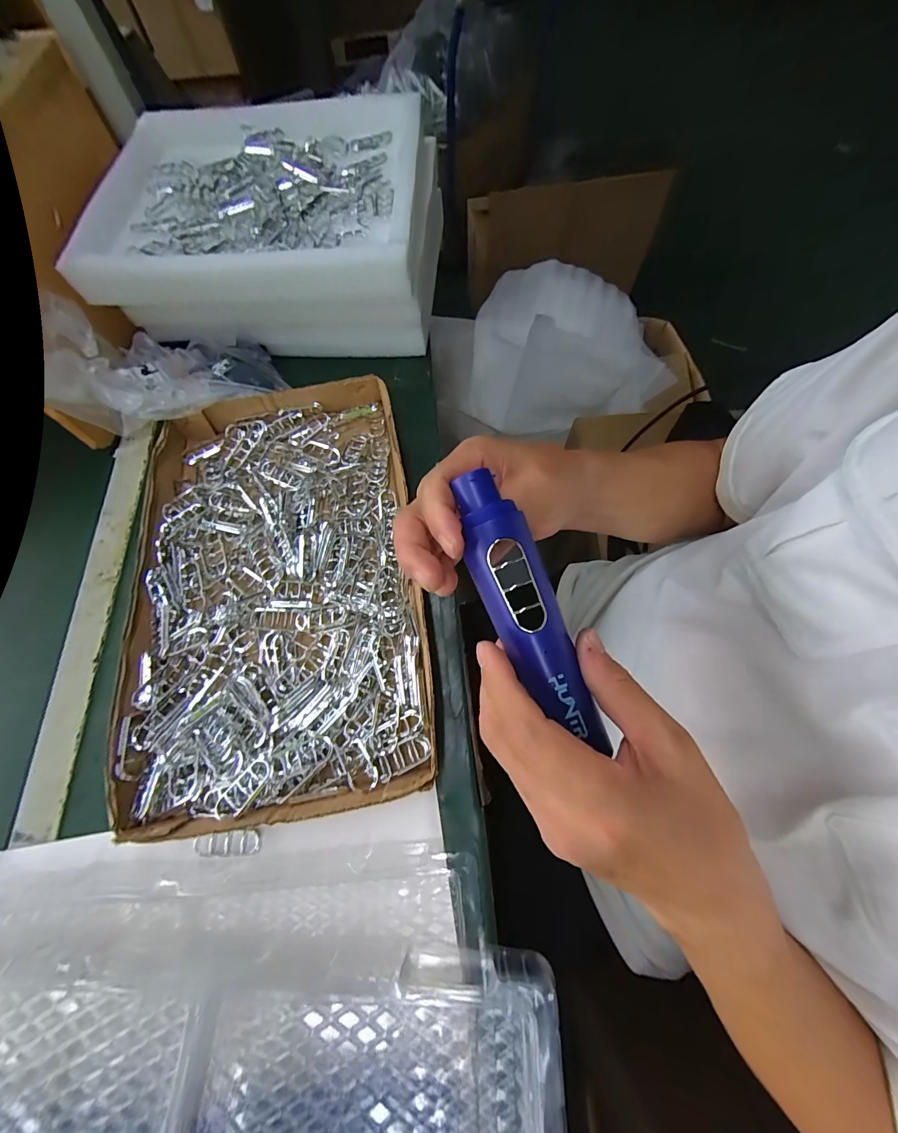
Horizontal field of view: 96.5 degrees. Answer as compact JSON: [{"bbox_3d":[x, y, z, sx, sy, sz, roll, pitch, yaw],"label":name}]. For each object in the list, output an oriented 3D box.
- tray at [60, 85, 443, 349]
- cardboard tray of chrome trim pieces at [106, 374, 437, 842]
[{"bbox_3d":[-0.209,-0.417,0.508,0.365,0.134,0.310,0,67,2],"label":"tray"},{"bbox_3d":[-0.167,0.001,0.392,0.258,0.037,0.420,-10,67,-2],"label":"cardboard tray of chrome trim pieces"}]

